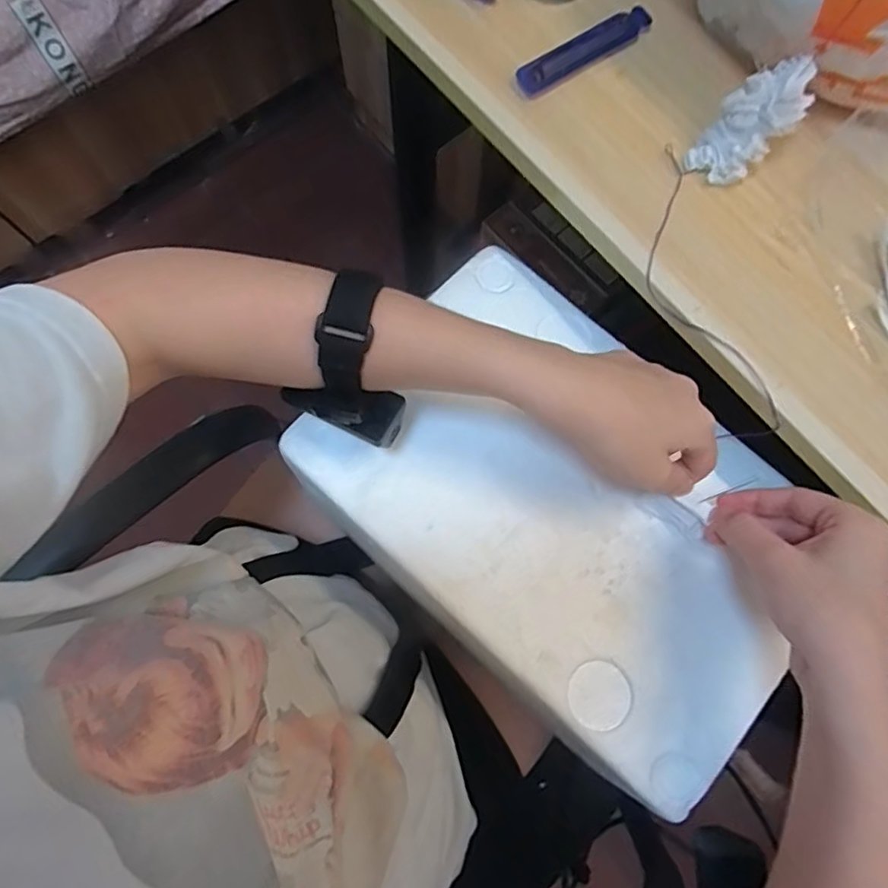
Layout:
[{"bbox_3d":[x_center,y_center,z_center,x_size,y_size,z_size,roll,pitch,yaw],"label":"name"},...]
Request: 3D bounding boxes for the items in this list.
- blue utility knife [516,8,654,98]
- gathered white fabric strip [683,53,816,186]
[{"bbox_3d":[0.095,-0.262,0.392,0.103,0.007,0.020,-31,79,-9],"label":"blue utility knife"},{"bbox_3d":[0.188,-0.195,0.358,0.040,0.047,0.060,41,80,8],"label":"gathered white fabric strip"}]

